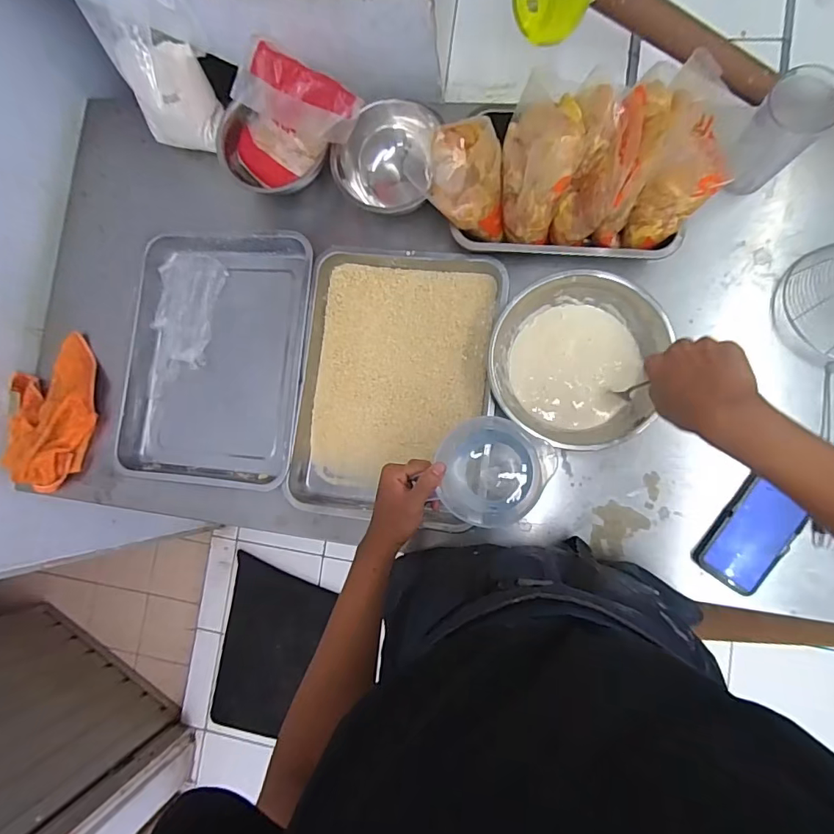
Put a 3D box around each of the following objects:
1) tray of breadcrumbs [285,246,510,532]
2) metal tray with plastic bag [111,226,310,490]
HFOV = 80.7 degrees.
[{"bbox_3d":[-0.030,-0.048,0.718,0.276,0.051,0.385,7,86,9],"label":"tray of breadcrumbs"},{"bbox_3d":[-0.307,-0.095,0.777,0.288,0.074,0.373,5,86,9],"label":"metal tray with plastic bag"}]

